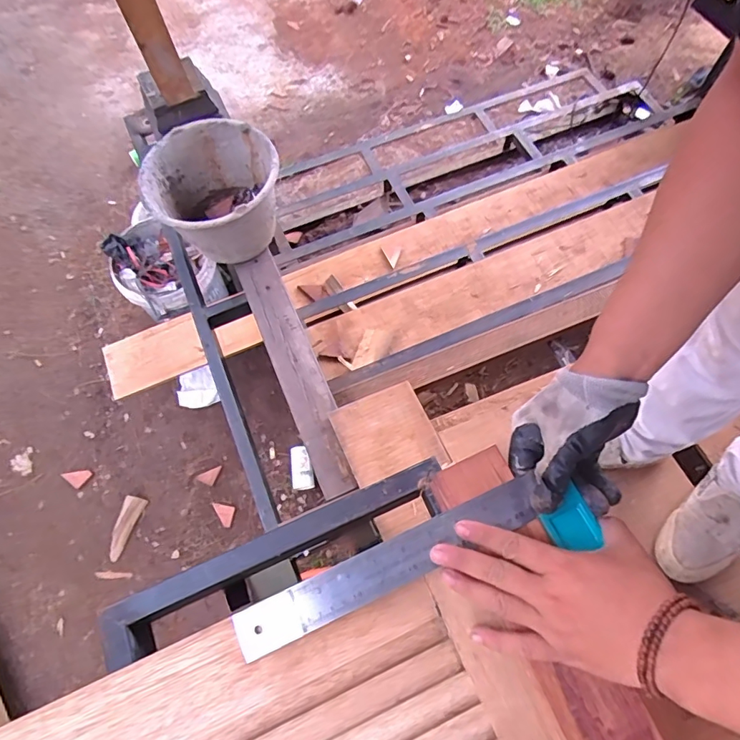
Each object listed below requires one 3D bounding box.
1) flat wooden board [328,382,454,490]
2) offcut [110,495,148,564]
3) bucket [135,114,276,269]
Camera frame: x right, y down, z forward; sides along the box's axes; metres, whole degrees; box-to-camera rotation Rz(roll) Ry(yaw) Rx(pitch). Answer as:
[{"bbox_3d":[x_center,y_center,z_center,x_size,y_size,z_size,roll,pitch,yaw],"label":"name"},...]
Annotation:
[{"bbox_3d":[0.034,0.128,0.959,0.181,0.019,0.174,-22,69,-6],"label":"flat wooden board"},{"bbox_3d":[-0.759,0.491,1.507,0.065,0.060,0.194,13,69,8],"label":"offcut"},{"bbox_3d":[-0.319,-0.364,1.049,0.271,0.205,0.241,-26,69,-8],"label":"bucket"}]

